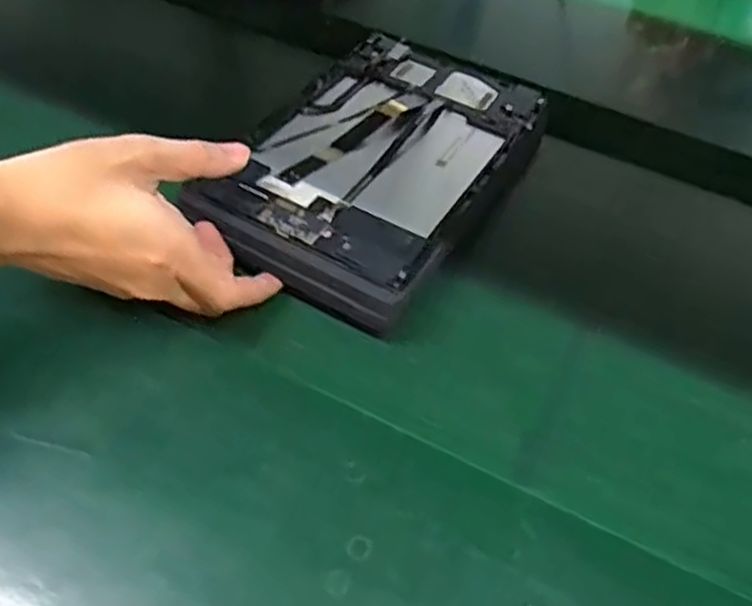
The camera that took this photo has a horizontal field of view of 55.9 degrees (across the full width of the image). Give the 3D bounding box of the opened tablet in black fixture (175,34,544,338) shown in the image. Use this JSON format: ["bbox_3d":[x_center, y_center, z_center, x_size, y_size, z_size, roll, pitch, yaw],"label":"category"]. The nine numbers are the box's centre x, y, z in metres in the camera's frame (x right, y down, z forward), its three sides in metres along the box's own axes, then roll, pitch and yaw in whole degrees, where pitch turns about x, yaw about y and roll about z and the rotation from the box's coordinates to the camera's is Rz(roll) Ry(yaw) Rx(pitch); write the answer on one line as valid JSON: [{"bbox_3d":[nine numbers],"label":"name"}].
[{"bbox_3d":[0.004,-0.099,0.484,0.155,0.036,0.255,27,55,16],"label":"opened tablet in black fixture"}]

